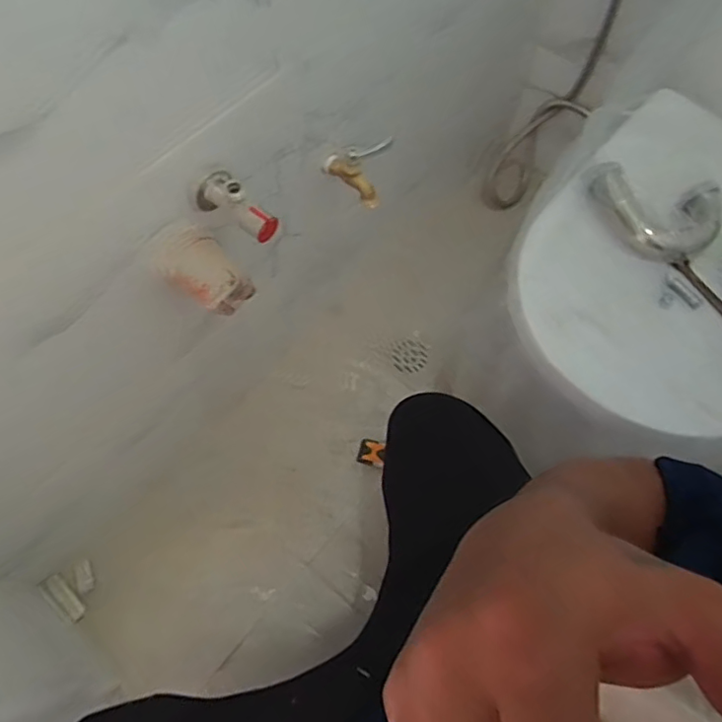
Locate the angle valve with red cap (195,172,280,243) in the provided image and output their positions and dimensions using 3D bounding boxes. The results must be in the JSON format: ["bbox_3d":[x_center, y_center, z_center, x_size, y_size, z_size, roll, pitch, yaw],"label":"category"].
[{"bbox_3d":[-0.123,-0.150,0.558,0.044,0.042,0.090,-39,73,-19],"label":"angle valve with red cap"}]

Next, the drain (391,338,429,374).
[{"bbox_3d":[0.089,-0.010,1.061,0.064,0.009,0.063,1,64,-3],"label":"drain"}]

